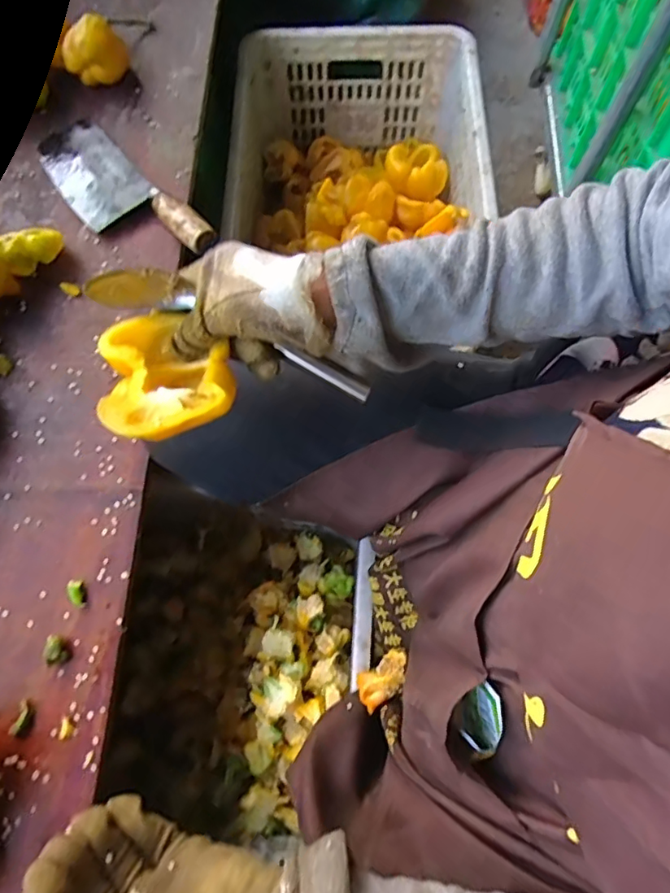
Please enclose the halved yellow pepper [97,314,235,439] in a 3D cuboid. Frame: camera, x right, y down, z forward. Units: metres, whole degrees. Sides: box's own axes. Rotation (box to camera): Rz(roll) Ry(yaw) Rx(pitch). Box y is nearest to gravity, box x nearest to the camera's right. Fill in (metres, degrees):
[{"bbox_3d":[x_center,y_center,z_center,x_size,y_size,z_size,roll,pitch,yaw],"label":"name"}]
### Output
[{"bbox_3d":[-0.113,-0.048,0.360,0.083,0.036,0.099,-10,71,-3],"label":"halved yellow pepper"}]

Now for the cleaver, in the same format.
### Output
[{"bbox_3d":[-0.257,-0.296,0.604,0.091,0.034,0.284,-41,76,-13],"label":"cleaver"}]

